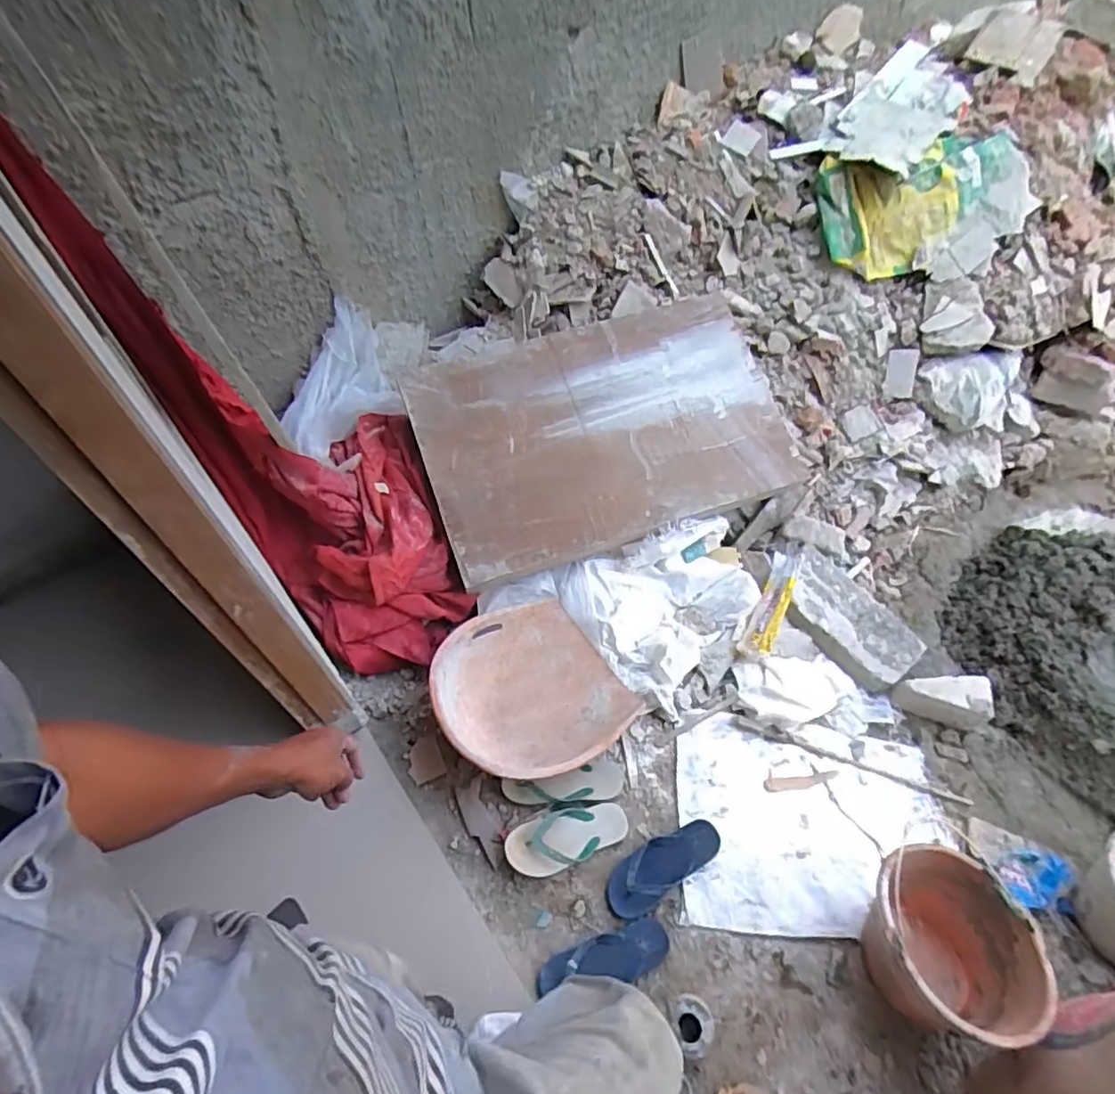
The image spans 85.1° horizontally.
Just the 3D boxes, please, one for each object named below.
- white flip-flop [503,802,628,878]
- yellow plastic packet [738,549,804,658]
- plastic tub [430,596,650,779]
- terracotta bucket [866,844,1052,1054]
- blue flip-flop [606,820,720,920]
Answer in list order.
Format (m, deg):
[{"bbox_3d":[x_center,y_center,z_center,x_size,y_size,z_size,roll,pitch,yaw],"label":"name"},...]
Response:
[{"bbox_3d":[0.023,0.603,1.260,0.256,0.062,0.103,-18,54,-11],"label":"white flip-flop"},{"bbox_3d":[0.566,0.142,1.604,0.072,0.020,0.360,22,57,18],"label":"yellow plastic packet"},{"bbox_3d":[-0.064,0.335,1.396,0.392,0.156,0.405,-1,53,2],"label":"plastic tub"},{"bbox_3d":[0.675,0.691,1.068,0.248,0.200,0.276,-4,53,-1],"label":"terracotta bucket"},{"bbox_3d":[0.208,0.640,1.222,0.254,0.052,0.101,-28,56,-17],"label":"blue flip-flop"}]

